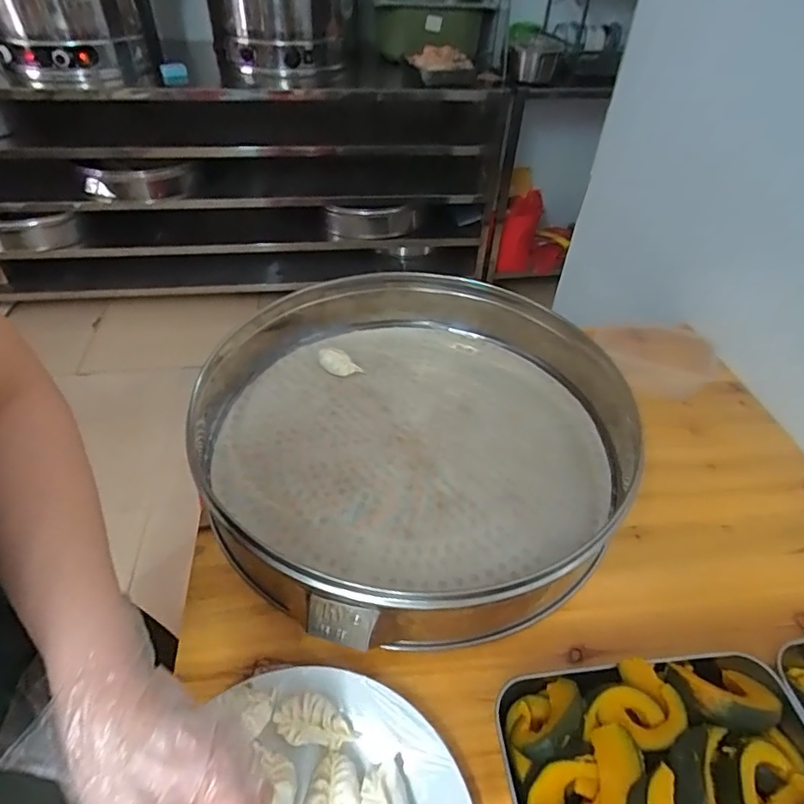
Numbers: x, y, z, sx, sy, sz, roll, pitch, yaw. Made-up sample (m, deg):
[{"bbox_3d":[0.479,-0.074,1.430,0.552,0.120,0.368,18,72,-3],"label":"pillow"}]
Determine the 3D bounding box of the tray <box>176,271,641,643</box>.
[{"bbox_3d":[0.000,0.012,0.653,0.527,0.092,0.513,26,49,22],"label":"tray"}]

